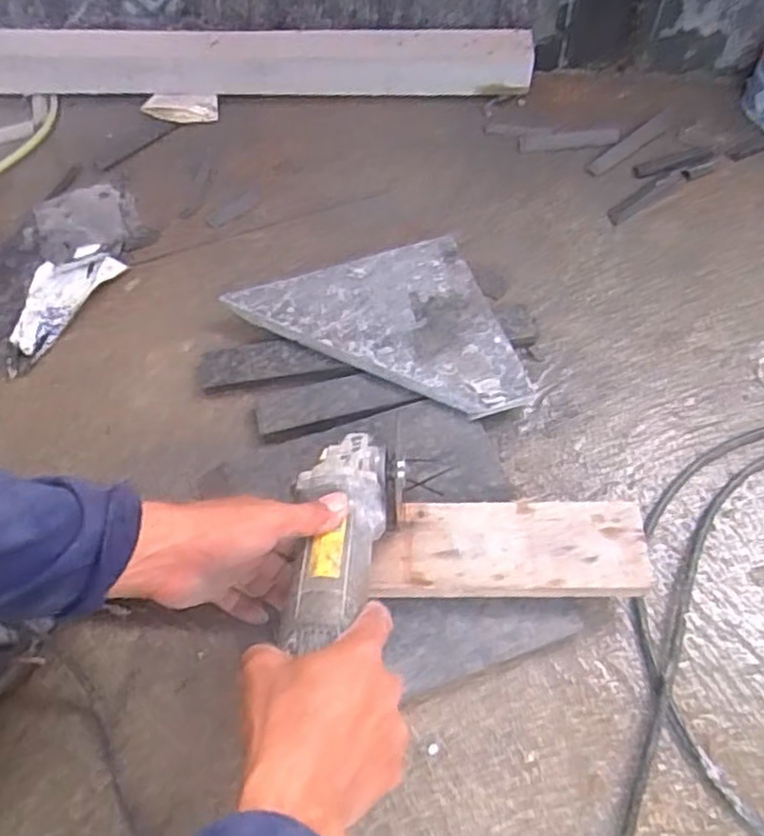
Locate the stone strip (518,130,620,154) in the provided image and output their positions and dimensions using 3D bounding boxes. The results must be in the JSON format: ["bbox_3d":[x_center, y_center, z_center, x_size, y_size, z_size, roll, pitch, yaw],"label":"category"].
[{"bbox_3d":[0.247,-0.367,0.931,0.134,0.012,0.026,-7,59,-3],"label":"stone strip"}]

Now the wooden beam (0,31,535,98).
[{"bbox_3d":[-0.225,-0.488,0.978,0.856,0.076,0.070,0,59,2],"label":"wooden beam"}]

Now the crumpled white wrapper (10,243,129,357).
[{"bbox_3d":[-0.375,-0.142,0.813,0.078,0.018,0.148,30,64,18],"label":"crumpled white wrapper"}]

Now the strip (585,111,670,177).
[{"bbox_3d":[0.328,-0.367,0.933,0.165,0.007,0.021,-38,65,-20],"label":"strip"}]

